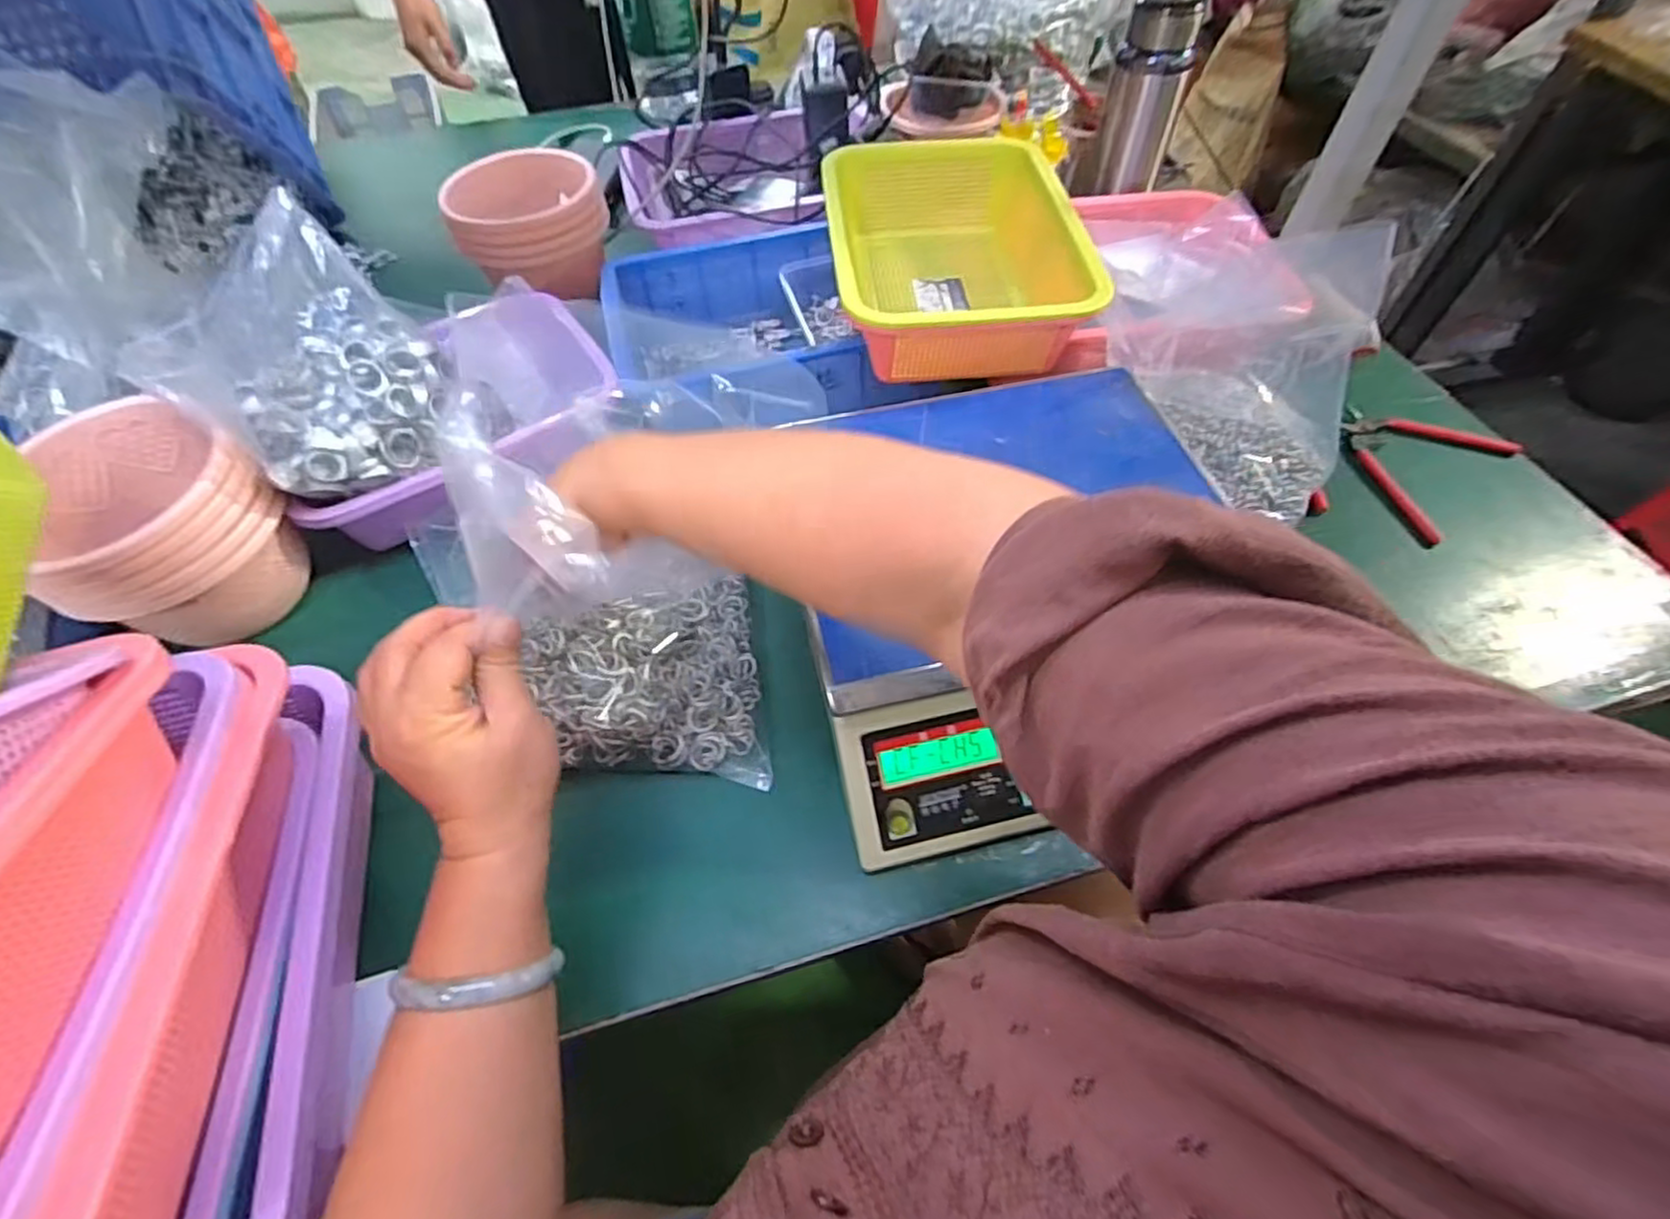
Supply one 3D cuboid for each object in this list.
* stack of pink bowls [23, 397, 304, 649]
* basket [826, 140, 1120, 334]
[{"bbox_3d":[-0.470,-0.053,0.507,0.135,0.121,0.129,31,60,20],"label":"stack of pink bowls"},{"bbox_3d":[0.091,-0.294,0.594,0.189,0.085,0.270,-3,55,-3],"label":"basket"}]

